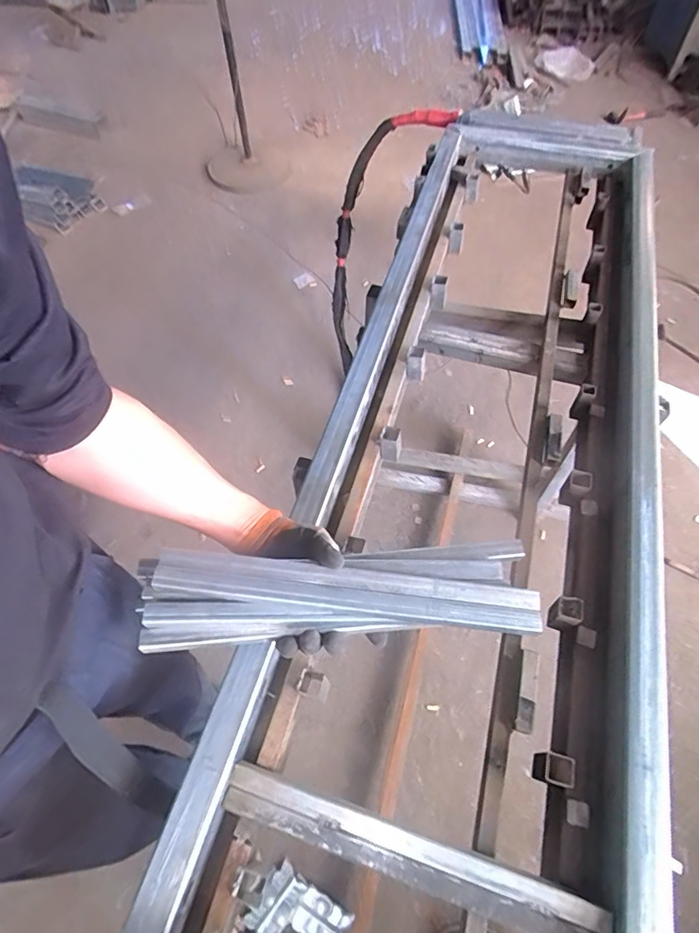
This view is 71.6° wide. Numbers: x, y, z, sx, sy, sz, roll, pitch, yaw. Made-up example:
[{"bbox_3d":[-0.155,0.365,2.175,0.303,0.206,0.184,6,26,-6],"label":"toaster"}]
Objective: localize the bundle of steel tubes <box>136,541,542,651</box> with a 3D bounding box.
[{"bbox_3d":[-0.012,0.123,0.483,0.381,0.045,0.091,-2,59,-3],"label":"bundle of steel tubes"}]

